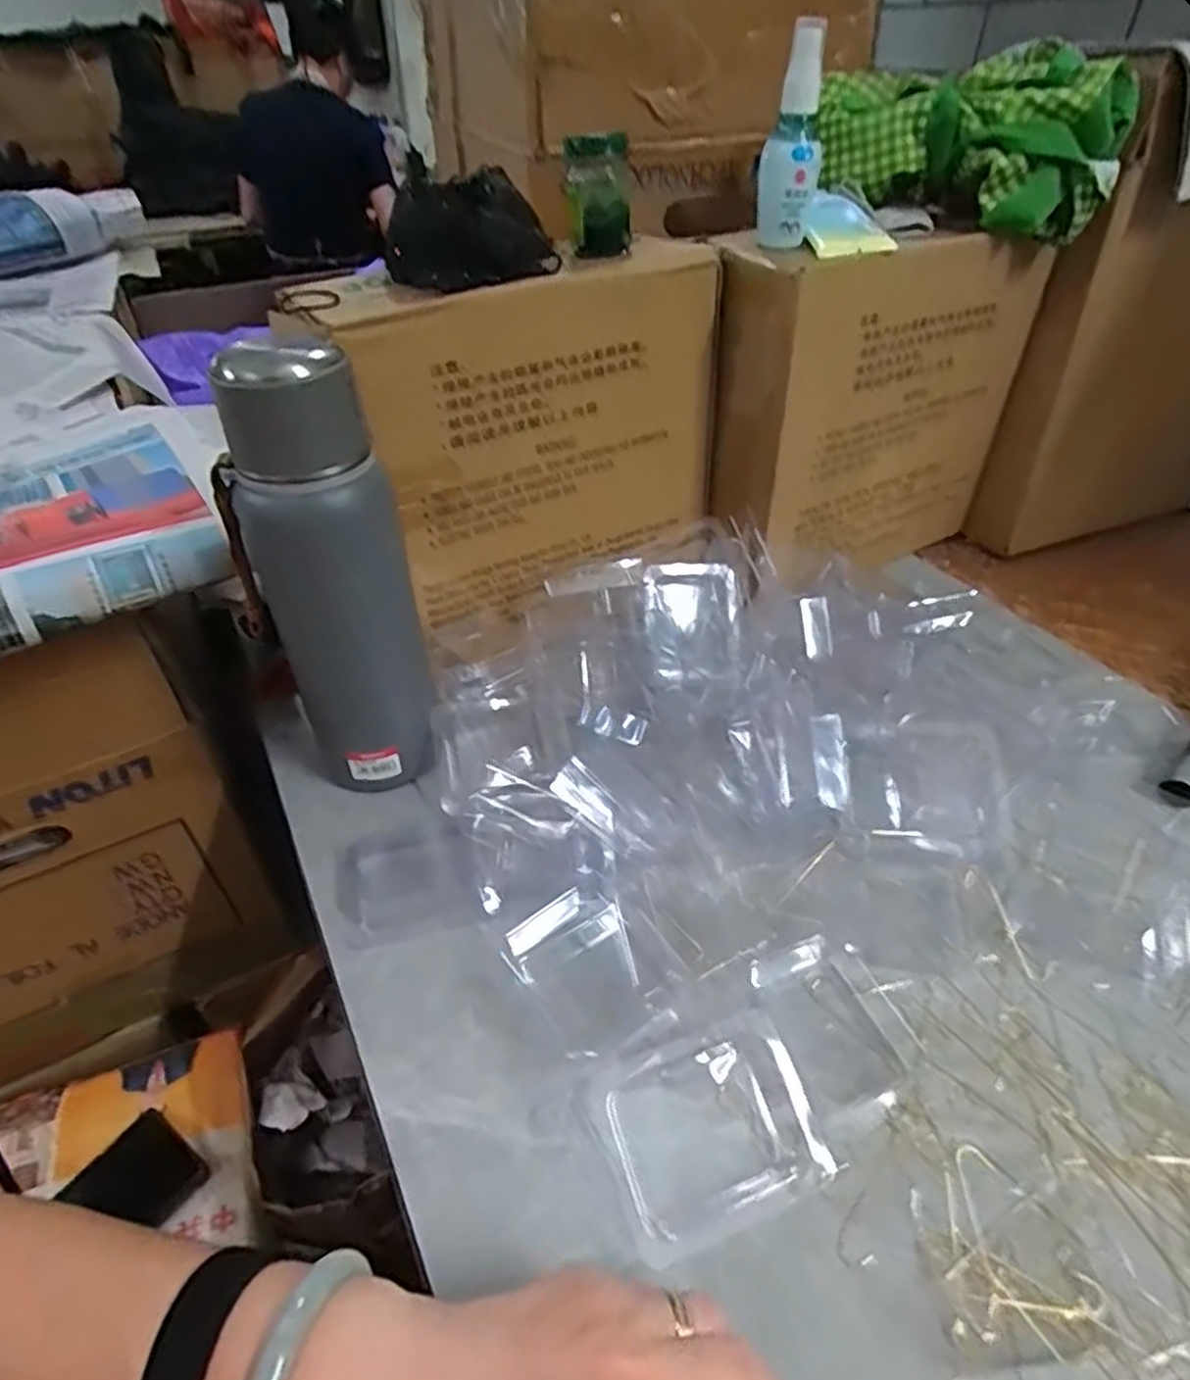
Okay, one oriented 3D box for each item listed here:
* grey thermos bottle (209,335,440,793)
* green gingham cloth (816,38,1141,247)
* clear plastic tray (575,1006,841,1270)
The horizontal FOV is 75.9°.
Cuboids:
[{"bbox_3d":[-0.151,-0.056,0.450,0.079,0.272,0.076,-22,45,-23],"label":"grey thermos bottle"},{"bbox_3d":[0.269,-0.405,0.567,0.215,0.096,0.102,26,47,28],"label":"green gingham cloth"},{"bbox_3d":[0.053,0.195,0.346,0.099,0.017,0.082,-16,42,-17],"label":"clear plastic tray"}]

